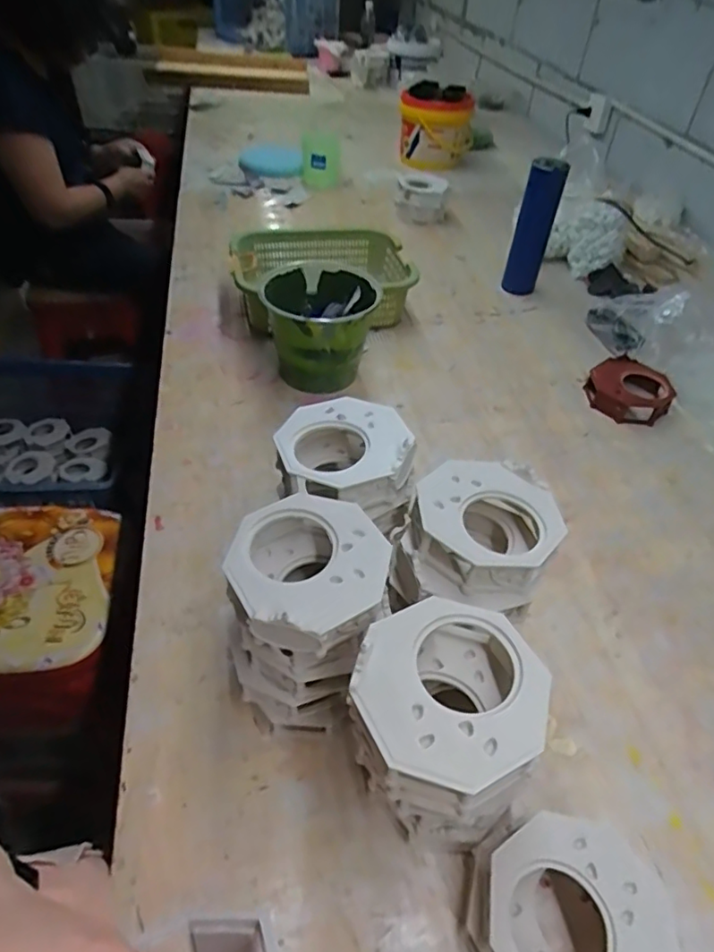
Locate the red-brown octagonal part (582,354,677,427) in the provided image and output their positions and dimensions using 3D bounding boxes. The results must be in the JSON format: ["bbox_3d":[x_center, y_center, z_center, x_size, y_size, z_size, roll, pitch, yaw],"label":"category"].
[{"bbox_3d":[0.408,-0.130,0.865,0.118,0.039,0.108,31,51,23],"label":"red-brown octagonal part"}]

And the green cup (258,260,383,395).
[{"bbox_3d":[-0.052,-0.209,0.837,0.152,0.138,0.162,2,46,-2],"label":"green cup"}]

